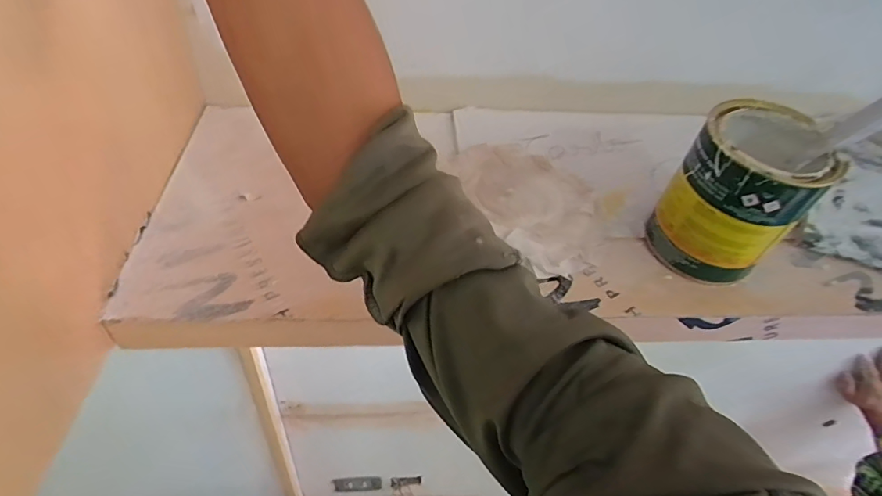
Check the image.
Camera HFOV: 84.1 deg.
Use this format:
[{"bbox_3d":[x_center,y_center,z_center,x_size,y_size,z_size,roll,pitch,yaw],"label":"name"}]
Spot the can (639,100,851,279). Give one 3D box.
[{"bbox_3d":[0.262,-0.041,0.440,0.105,0.145,0.098,4,41,-3],"label":"can"}]

